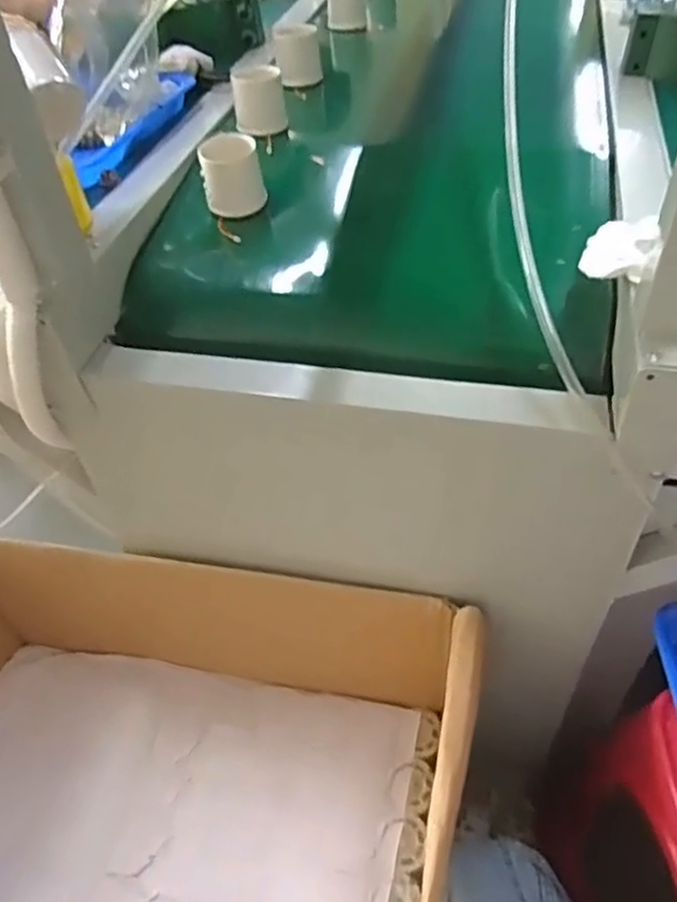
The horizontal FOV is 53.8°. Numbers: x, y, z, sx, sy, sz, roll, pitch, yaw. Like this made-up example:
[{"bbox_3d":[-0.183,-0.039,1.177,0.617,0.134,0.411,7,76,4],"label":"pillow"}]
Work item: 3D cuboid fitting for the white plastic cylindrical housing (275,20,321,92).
[{"bbox_3d":[-0.045,-0.457,0.775,0.054,0.056,0.055,-7,46,-1],"label":"white plastic cylindrical housing"}]

